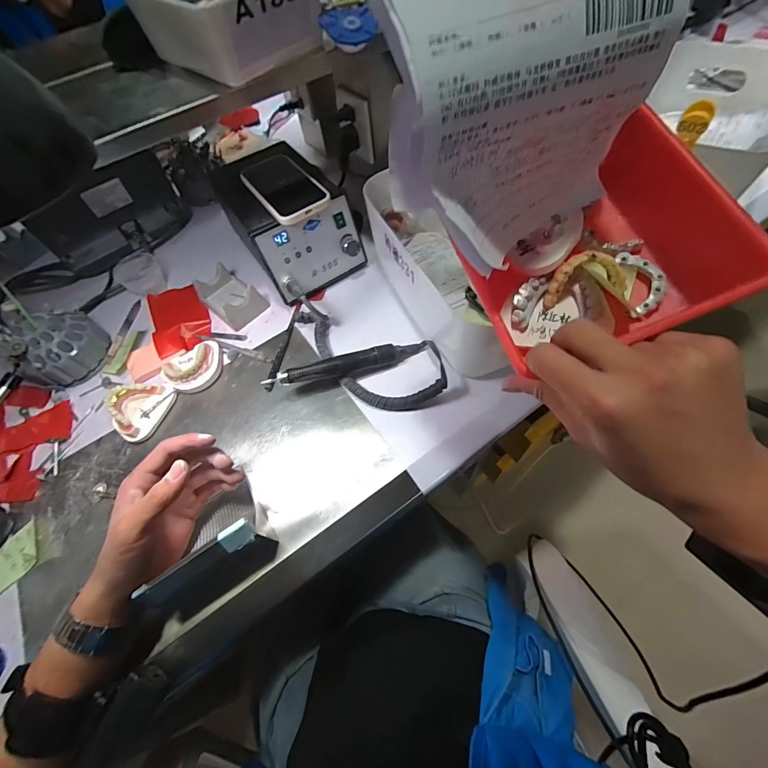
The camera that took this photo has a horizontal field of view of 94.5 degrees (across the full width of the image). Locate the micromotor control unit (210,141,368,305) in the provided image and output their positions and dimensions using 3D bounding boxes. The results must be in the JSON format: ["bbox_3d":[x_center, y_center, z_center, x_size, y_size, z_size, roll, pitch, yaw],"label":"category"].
[{"bbox_3d":[-0.141,-0.245,0.532,0.142,0.123,0.204,-31,62,-12],"label":"micromotor control unit"}]

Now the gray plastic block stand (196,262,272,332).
[{"bbox_3d":[-0.230,-0.132,0.528,0.101,0.037,0.067,40,71,24],"label":"gray plastic block stand"}]

